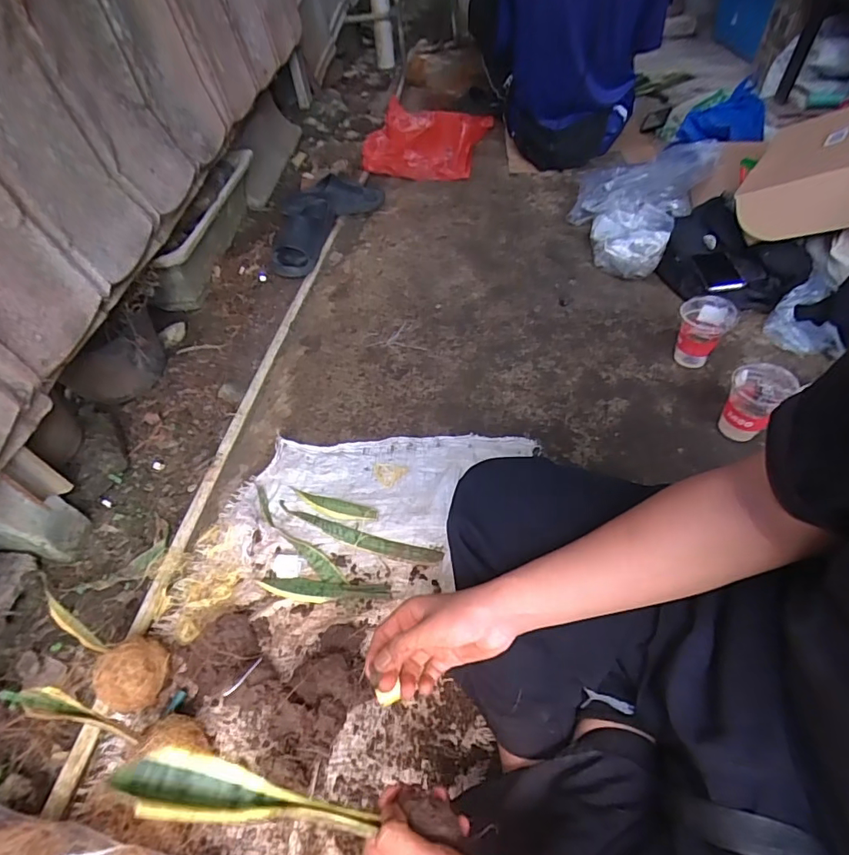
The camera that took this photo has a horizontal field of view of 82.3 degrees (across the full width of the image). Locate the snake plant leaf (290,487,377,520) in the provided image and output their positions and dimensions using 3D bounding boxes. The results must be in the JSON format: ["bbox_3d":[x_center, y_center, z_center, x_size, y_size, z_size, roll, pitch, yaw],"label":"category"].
[{"bbox_3d":[-0.153,0.129,0.803,0.155,0.008,0.035,12,53,15],"label":"snake plant leaf"}]

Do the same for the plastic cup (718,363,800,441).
[{"bbox_3d":[0.535,-0.037,0.806,0.079,0.117,0.082,-3,50,3],"label":"plastic cup"}]

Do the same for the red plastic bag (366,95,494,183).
[{"bbox_3d":[0.002,-0.965,1.643,0.364,0.126,0.456,11,52,15],"label":"red plastic bag"}]

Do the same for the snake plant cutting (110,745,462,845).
[{"bbox_3d":[-0.090,0.265,0.347,0.237,0.033,0.036,20,49,-15],"label":"snake plant cutting"}]

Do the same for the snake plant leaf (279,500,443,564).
[{"bbox_3d":[-0.112,0.172,0.771,0.286,0.006,0.035,13,53,16],"label":"snake plant leaf"}]

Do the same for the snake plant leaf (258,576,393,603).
[{"bbox_3d":[-0.149,0.236,0.707,0.197,0.009,0.033,2,51,8],"label":"snake plant leaf"}]

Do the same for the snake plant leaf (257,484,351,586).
[{"bbox_3d":[-0.213,0.172,0.780,0.034,0.013,0.245,-39,57,-24],"label":"snake plant leaf"}]

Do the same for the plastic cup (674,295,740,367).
[{"bbox_3d":[0.516,-0.176,0.908,0.088,0.110,0.081,21,55,21],"label":"plastic cup"}]

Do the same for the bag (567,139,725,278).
[{"bbox_3d":[0.515,-0.575,1.222,0.283,0.121,0.496,25,57,24],"label":"bag"}]

